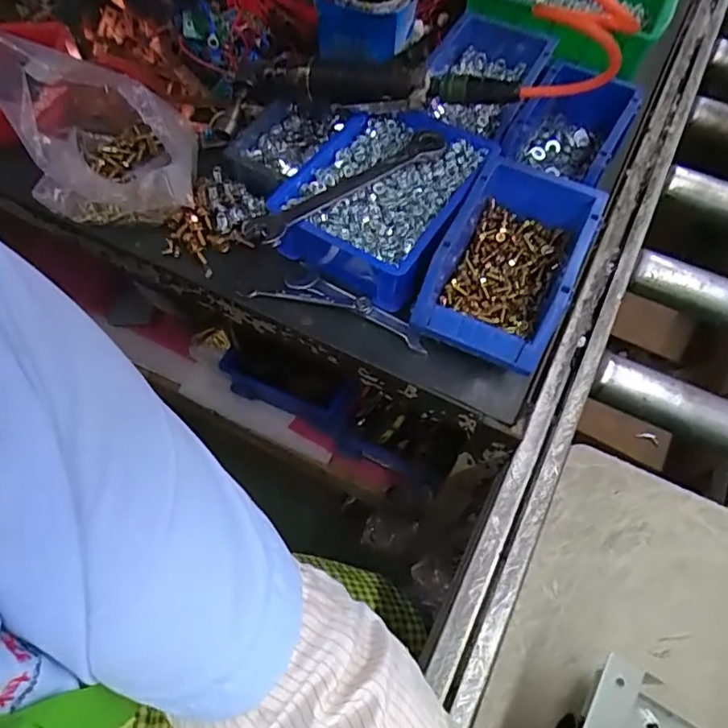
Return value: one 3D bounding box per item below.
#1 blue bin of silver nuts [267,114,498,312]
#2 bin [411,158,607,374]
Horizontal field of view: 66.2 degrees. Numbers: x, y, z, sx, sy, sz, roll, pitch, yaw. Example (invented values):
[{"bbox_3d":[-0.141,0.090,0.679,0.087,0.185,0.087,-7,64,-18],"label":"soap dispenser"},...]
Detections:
[{"bbox_3d":[0.020,-0.156,0.551,0.147,0.078,0.193,27,64,13],"label":"blue bin of silver nuts"},{"bbox_3d":[0.130,-0.087,0.505,0.117,0.085,0.182,25,63,13],"label":"bin"}]

